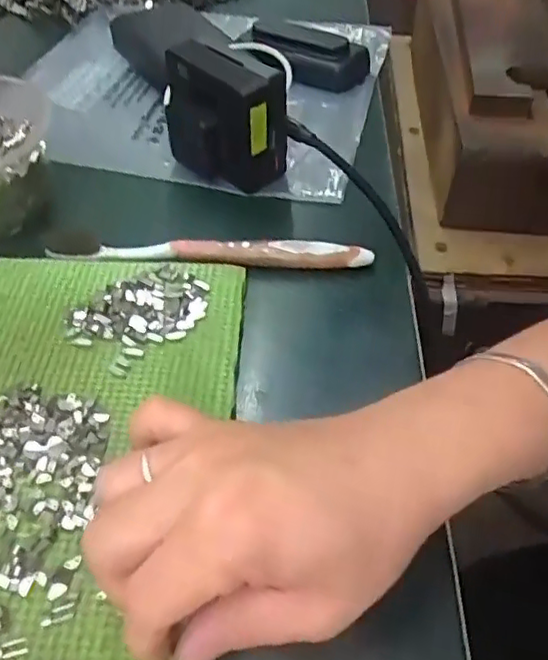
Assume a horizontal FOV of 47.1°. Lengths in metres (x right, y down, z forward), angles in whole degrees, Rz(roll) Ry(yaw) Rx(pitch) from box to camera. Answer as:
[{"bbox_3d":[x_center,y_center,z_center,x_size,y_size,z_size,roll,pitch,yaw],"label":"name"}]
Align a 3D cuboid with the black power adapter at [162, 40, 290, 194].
[{"bbox_3d":[-0.031,-0.130,0.383,0.076,0.071,0.029,30,55,23],"label":"black power adapter"}]

